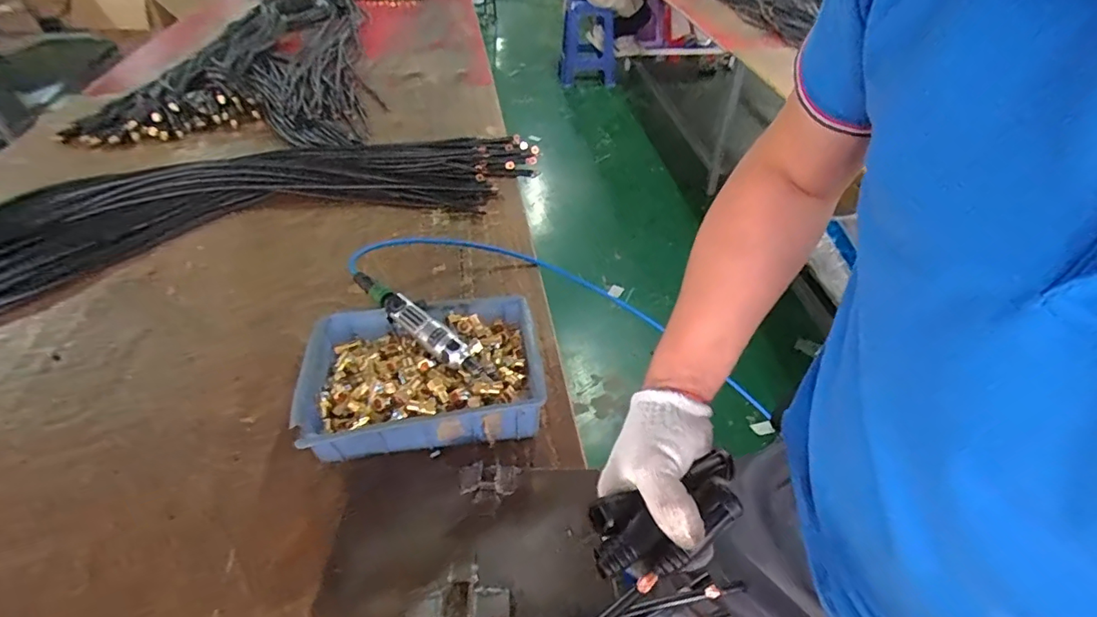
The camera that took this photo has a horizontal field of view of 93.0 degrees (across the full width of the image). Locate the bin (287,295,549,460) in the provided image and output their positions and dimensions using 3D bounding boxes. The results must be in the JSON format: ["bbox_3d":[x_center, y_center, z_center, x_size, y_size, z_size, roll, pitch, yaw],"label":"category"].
[{"bbox_3d":[-0.166,0.089,0.706,0.308,0.090,0.220,-11,44,-10],"label":"bin"}]

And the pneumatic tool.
[{"bbox_3d":[-0.181,0.017,0.705,0.271,0.032,0.031,30,49,28],"label":"pneumatic tool"}]

